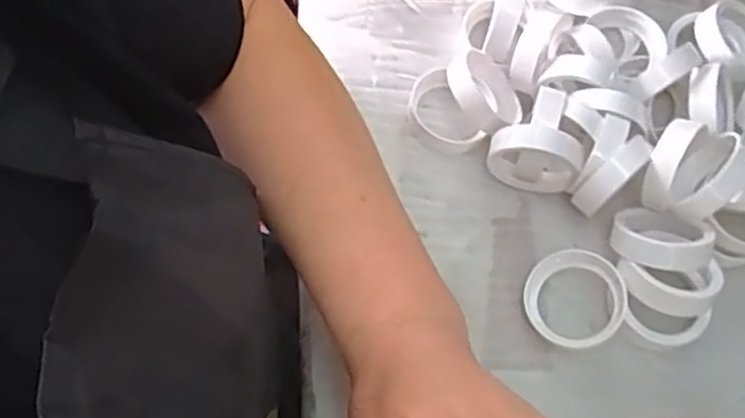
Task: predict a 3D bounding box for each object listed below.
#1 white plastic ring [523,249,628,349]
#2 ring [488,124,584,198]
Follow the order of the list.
[{"bbox_3d":[0.112,0.050,0.393,0.054,0.009,0.054,-4,79,24],"label":"white plastic ring"},{"bbox_3d":[0.094,-0.029,0.414,0.052,0.046,0.019,17,68,4],"label":"ring"}]

